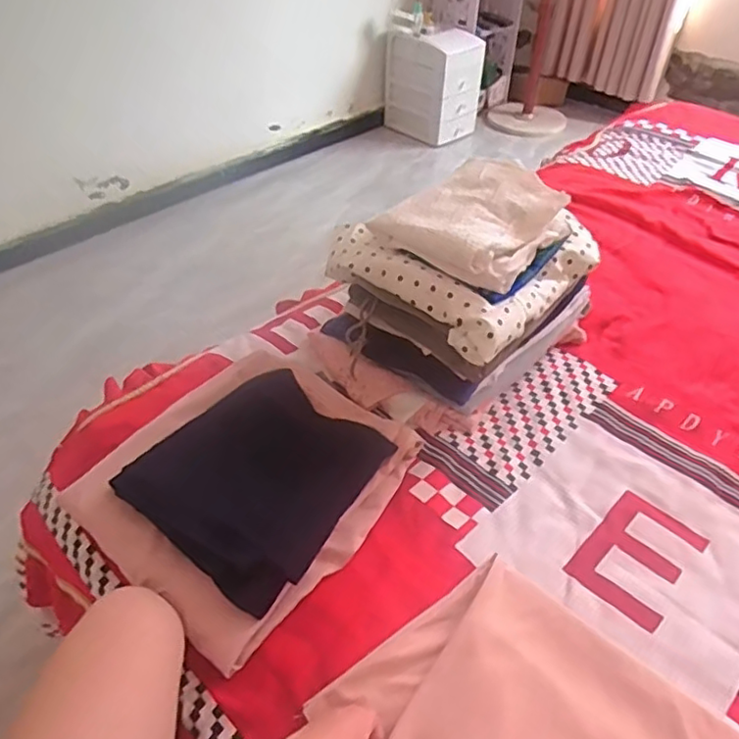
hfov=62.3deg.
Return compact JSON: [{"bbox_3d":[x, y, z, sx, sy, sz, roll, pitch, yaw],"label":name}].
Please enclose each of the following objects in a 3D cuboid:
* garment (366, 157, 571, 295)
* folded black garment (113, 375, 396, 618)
[{"bbox_3d":[0.147,-0.210,0.839,0.195,0.066,0.225,33,52,30],"label":"garment"},{"bbox_3d":[-0.127,0.121,0.724,0.230,0.020,0.242,34,60,24],"label":"folded black garment"}]

